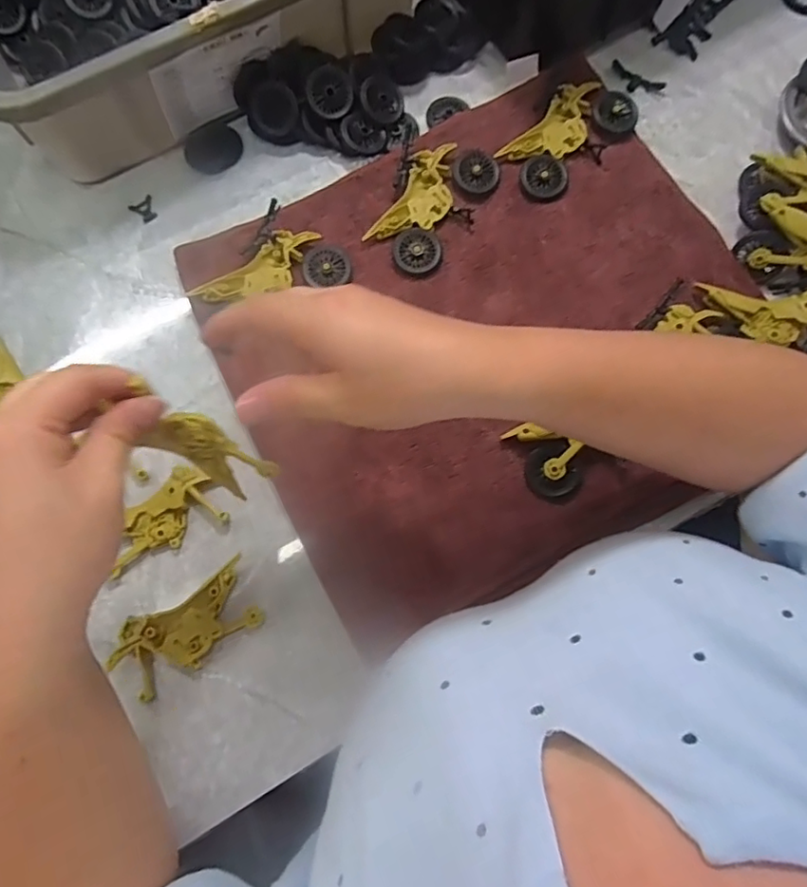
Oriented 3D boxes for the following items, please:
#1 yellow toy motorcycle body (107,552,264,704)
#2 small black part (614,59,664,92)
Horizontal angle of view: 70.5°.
[{"bbox_3d":[-0.142,0.123,0.381,0.094,0.014,0.048,-31,80,-7],"label":"yellow toy motorcycle body"},{"bbox_3d":[0.198,-0.312,0.492,0.048,0.007,0.023,35,80,6],"label":"small black part"}]

